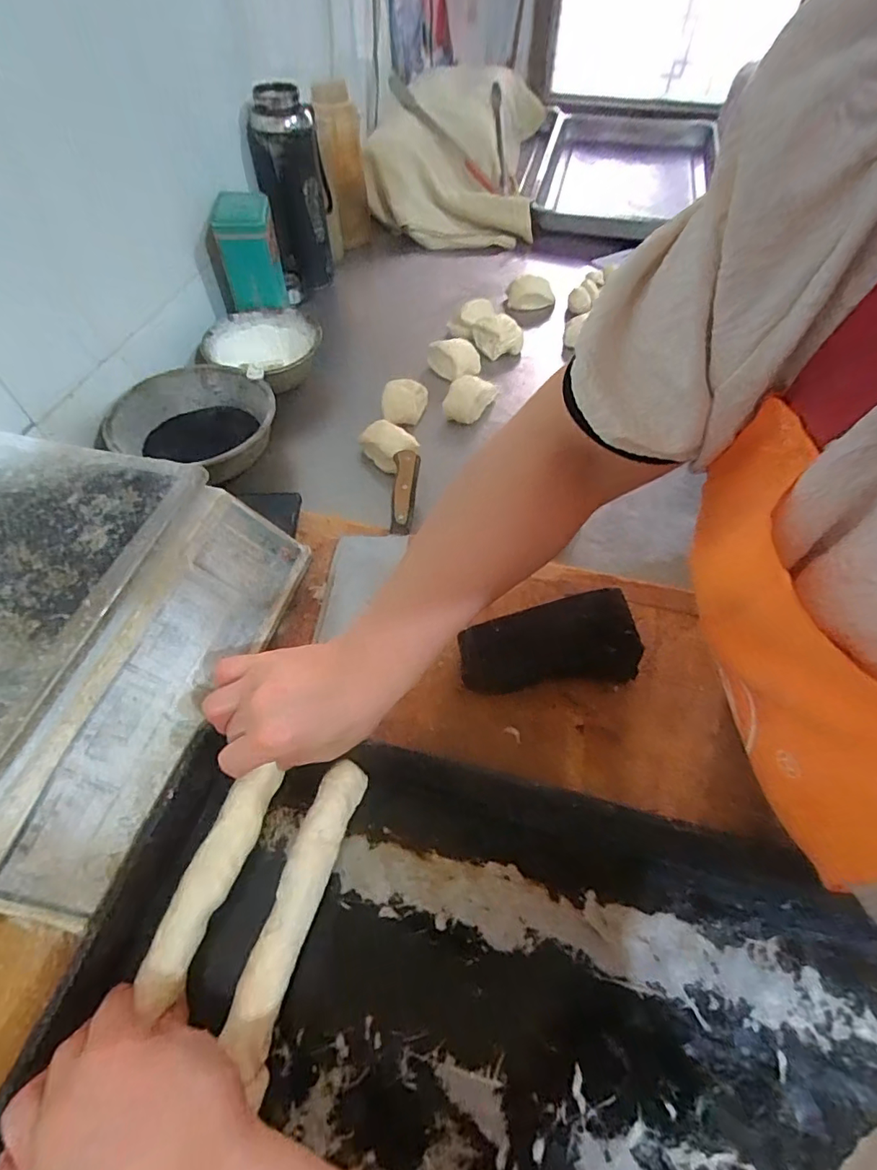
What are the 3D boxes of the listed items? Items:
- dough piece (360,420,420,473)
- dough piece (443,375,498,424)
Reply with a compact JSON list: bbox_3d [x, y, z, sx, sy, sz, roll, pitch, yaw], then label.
[{"bbox_3d":[-0.062,-0.181,0.672,0.055,0.047,0.076,-37,64,-23],"label":"dough piece"},{"bbox_3d":[0.043,-0.261,0.727,0.048,0.043,0.075,30,62,17],"label":"dough piece"}]

